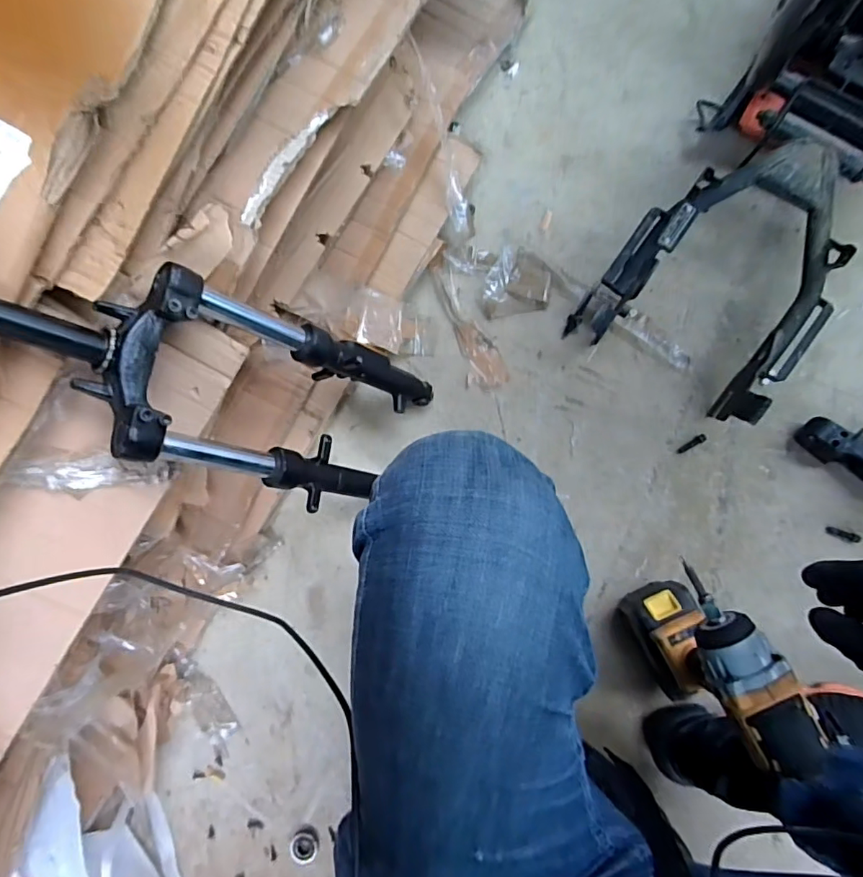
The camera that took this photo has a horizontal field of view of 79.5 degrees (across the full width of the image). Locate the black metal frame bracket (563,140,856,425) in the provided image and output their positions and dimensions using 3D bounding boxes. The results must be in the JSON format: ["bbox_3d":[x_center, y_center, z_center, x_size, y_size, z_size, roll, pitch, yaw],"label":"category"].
[{"bbox_3d":[0.375,-0.207,0.660,0.250,0.115,0.305,35,86,8],"label":"black metal frame bracket"}]

